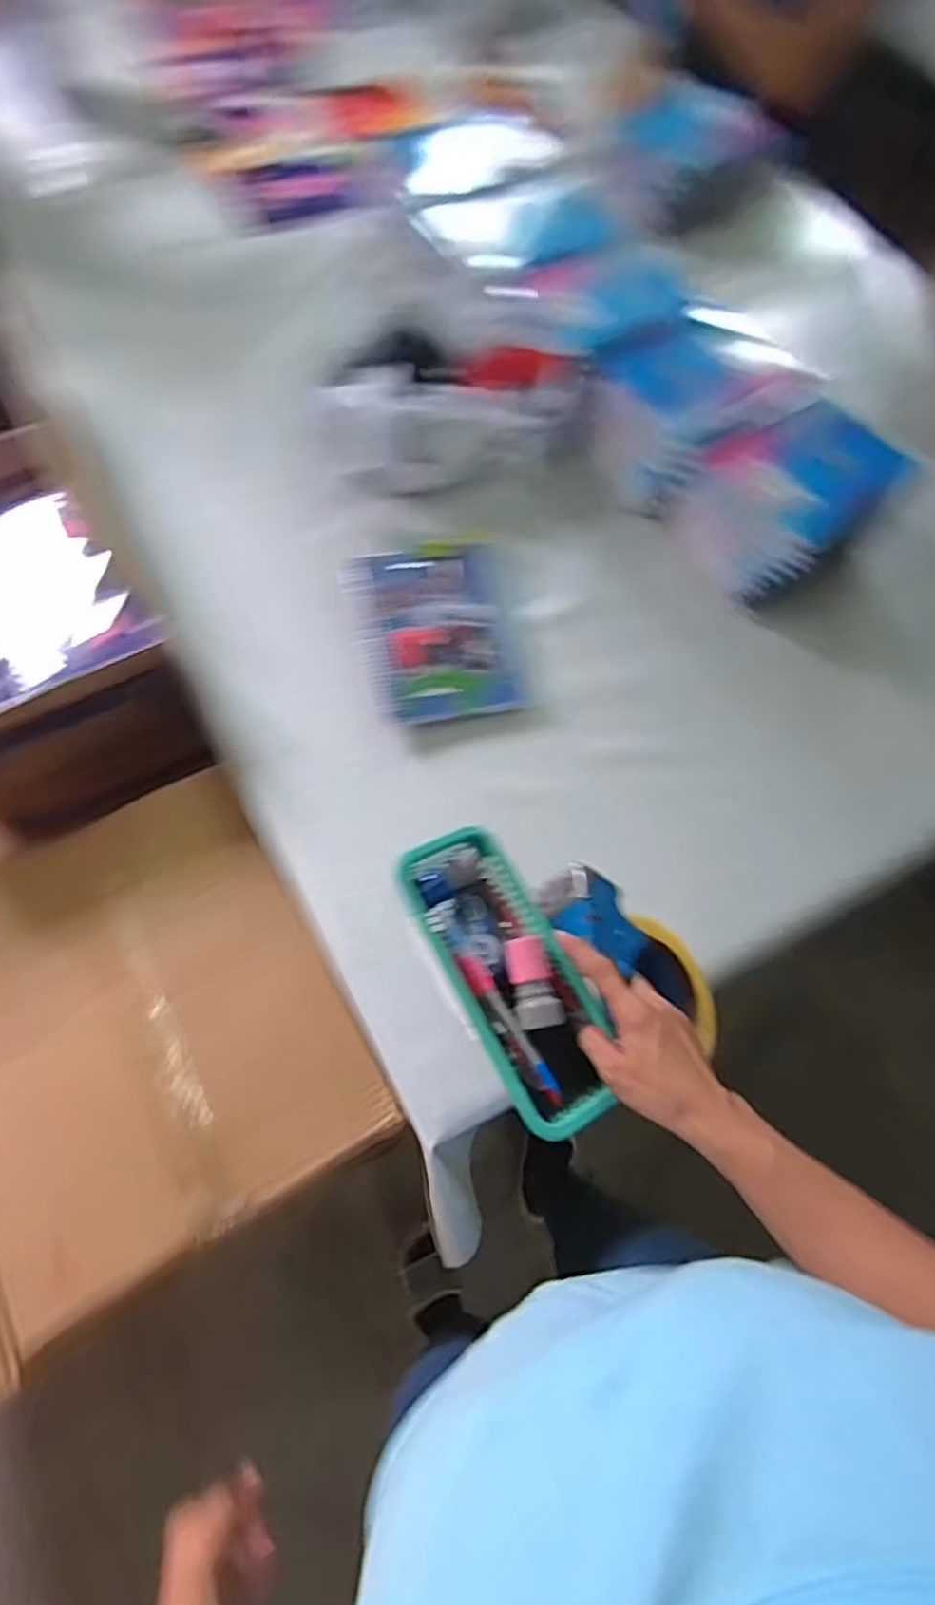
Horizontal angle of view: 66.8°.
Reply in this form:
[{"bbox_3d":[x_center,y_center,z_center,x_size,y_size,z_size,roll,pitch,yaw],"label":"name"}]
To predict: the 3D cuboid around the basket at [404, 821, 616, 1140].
[{"bbox_3d":[0.031,0.127,0.531,0.093,0.042,0.227,-23,71,-12],"label":"basket"}]

